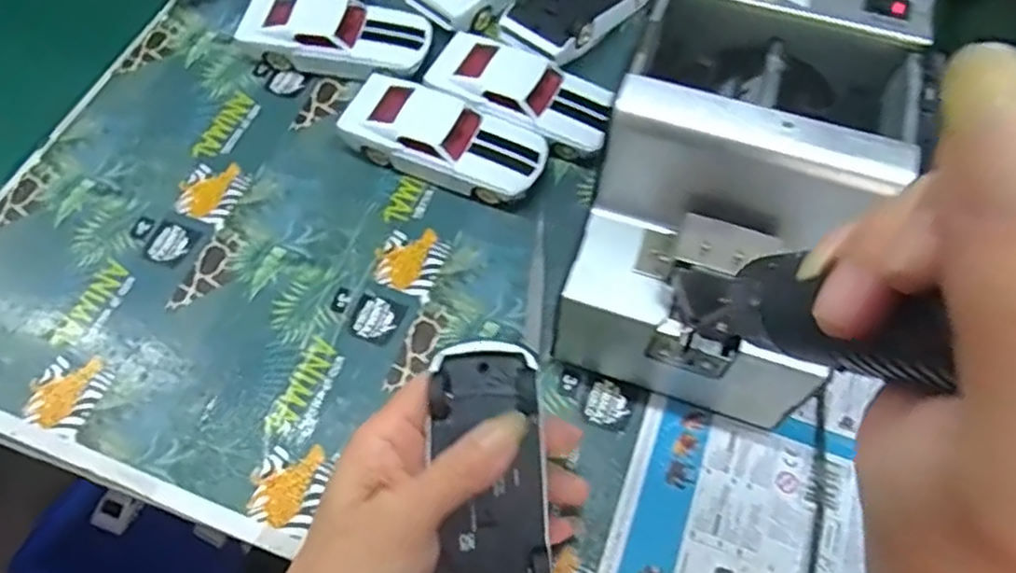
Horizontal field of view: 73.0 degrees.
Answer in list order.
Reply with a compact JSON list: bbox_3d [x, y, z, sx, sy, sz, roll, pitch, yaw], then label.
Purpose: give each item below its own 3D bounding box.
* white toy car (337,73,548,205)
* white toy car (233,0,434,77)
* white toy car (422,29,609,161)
[{"bbox_3d":[-0.040,-0.094,0.438,0.127,0.035,0.054,18,63,9],"label":"white toy car"},{"bbox_3d":[-0.118,-0.176,0.480,0.126,0.035,0.054,9,62,5],"label":"white toy car"},{"bbox_3d":[0.009,-0.126,0.453,0.121,0.033,0.055,27,65,14],"label":"white toy car"}]

